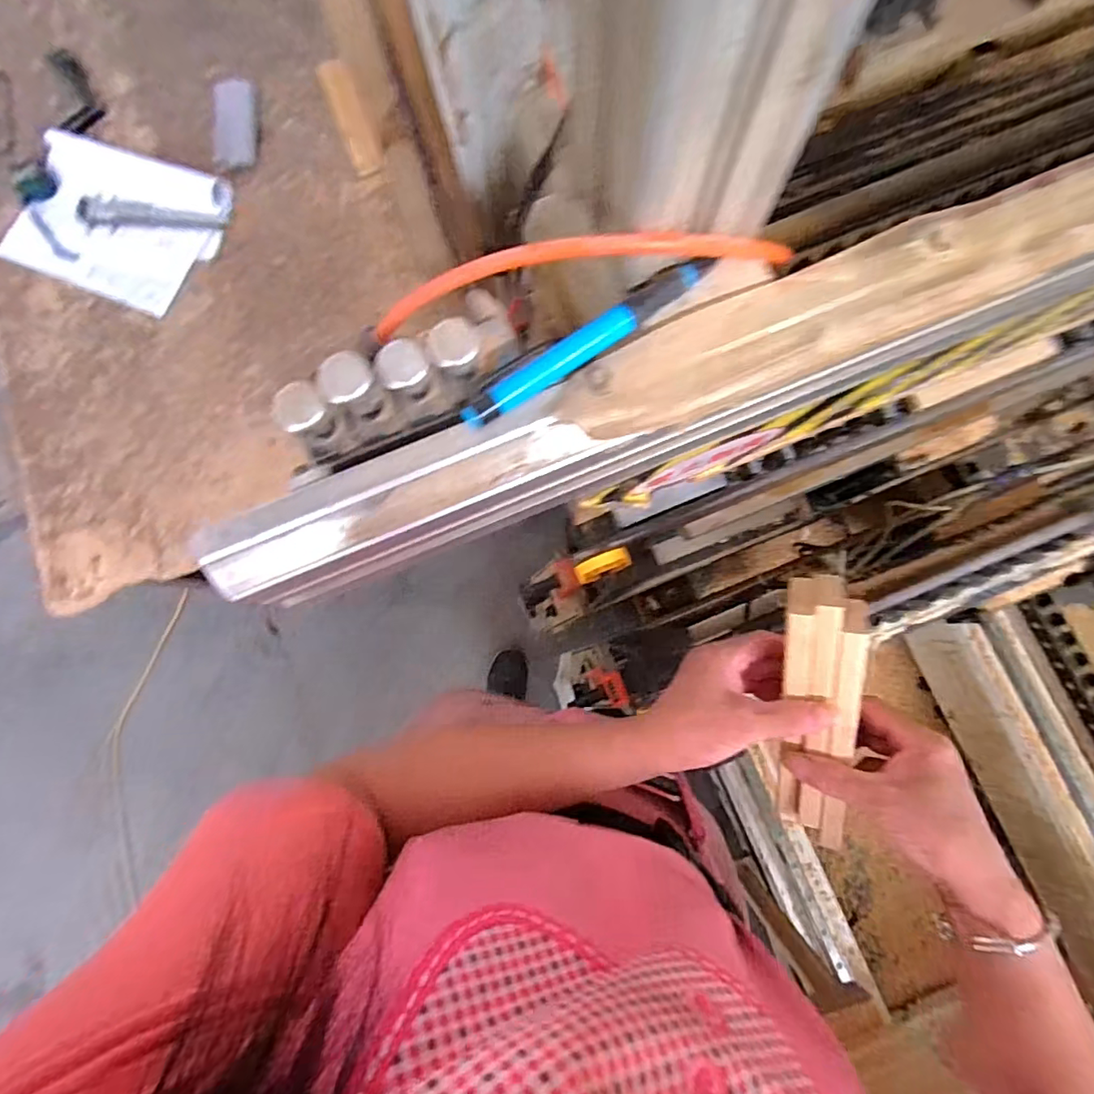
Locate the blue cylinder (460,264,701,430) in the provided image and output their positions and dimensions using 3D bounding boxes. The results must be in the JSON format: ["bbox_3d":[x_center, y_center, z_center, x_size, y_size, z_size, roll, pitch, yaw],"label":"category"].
[{"bbox_3d":[0.015,-0.083,0.226,0.111,0.008,0.012,-33,82,-3],"label":"blue cylinder"}]

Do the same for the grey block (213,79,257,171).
[{"bbox_3d":[-0.494,-0.669,0.870,0.061,0.022,0.132,6,94,3],"label":"grey block"}]

